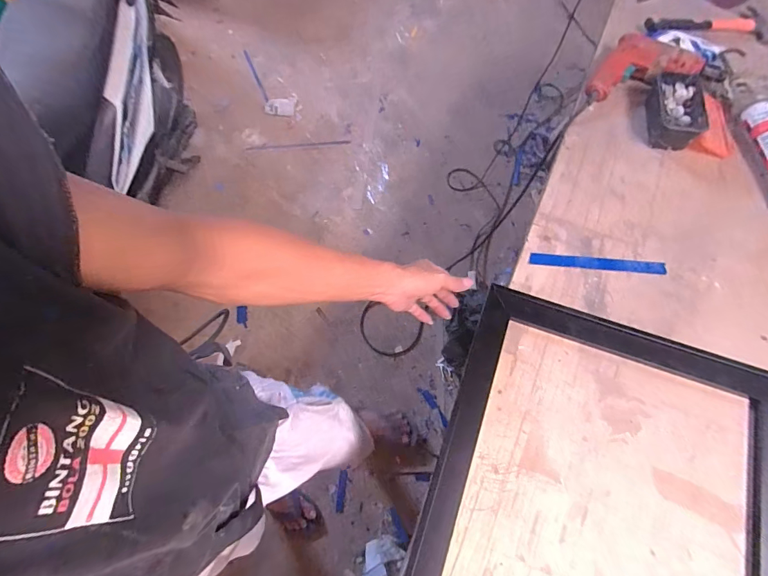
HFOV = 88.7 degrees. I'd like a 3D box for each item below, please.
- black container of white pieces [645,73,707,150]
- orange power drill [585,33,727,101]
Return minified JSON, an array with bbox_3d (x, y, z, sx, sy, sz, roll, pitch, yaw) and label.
[{"bbox_3d":[0.549,-0.333,0.744,0.086,0.055,0.145,14,68,9],"label":"black container of white pieces"},{"bbox_3d":[0.532,-0.448,0.781,0.255,0.056,0.108,-7,66,0],"label":"orange power drill"}]

